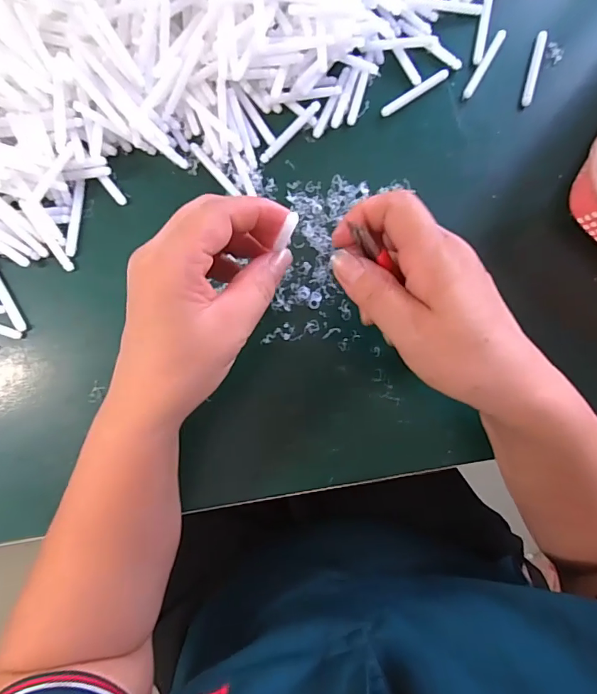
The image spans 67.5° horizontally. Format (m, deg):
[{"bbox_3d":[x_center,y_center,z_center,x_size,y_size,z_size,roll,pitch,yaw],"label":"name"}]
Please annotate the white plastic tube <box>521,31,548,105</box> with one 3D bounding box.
[{"bbox_3d":[0.183,-0.216,0.345,0.009,0.007,0.059,15,87,-1],"label":"white plastic tube"}]

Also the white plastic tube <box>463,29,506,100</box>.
[{"bbox_3d":[0.144,-0.219,0.345,0.007,0.004,0.059,30,86,0],"label":"white plastic tube"}]

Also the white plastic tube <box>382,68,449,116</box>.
[{"bbox_3d":[0.090,-0.196,0.343,0.059,0.004,0.008,-33,89,-3],"label":"white plastic tube"}]

